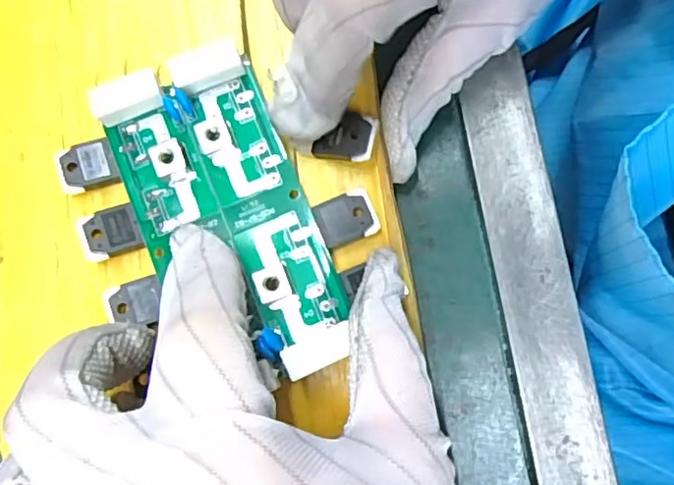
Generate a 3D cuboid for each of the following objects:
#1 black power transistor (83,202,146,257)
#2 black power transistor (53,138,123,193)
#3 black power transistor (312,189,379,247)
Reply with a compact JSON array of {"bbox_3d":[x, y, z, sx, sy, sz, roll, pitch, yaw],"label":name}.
[{"bbox_3d":[-0.073,-0.003,0.196,0.019,0.007,0.015,-19,80,-1],"label":"black power transistor"},{"bbox_3d":[-0.084,-0.026,0.201,0.018,0.005,0.015,-20,80,-1],"label":"black power transistor"},{"bbox_3d":[0.003,-0.008,0.194,0.019,0.006,0.016,-25,80,-2],"label":"black power transistor"}]

